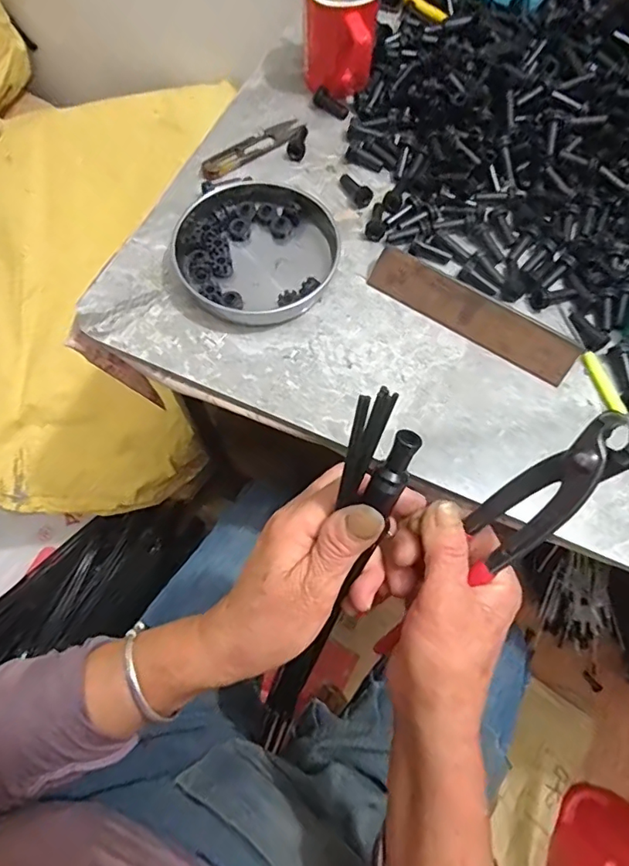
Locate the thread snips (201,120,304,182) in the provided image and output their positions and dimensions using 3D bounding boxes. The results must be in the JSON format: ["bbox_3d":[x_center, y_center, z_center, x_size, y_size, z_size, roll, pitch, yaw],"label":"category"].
[{"bbox_3d":[-0.063,-0.282,0.495,0.116,0.012,0.029,-39,74,-15],"label":"thread snips"}]

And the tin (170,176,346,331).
[{"bbox_3d":[-0.047,-0.165,0.444,0.134,0.025,0.149,32,71,11],"label":"tin"}]

